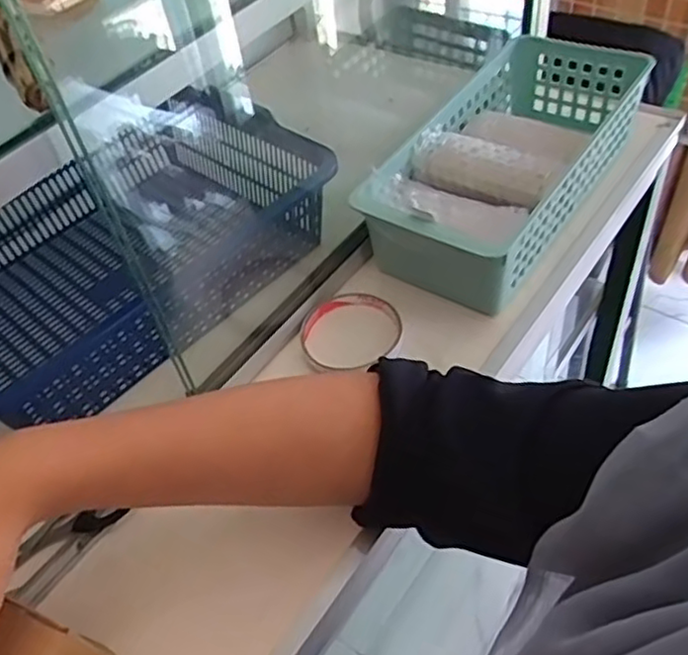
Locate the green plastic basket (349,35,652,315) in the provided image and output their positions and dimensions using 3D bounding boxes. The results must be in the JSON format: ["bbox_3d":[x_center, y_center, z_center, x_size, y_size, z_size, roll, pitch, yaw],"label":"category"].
[{"bbox_3d":[0.148,-0.153,0.617,0.139,0.082,0.327,24,56,25],"label":"green plastic basket"}]

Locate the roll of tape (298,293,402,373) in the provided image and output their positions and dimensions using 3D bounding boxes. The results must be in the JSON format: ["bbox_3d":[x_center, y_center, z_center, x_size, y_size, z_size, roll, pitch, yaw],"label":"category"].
[{"bbox_3d":[0.006,0.002,0.551,0.072,0.012,0.084,34,60,31],"label":"roll of tape"}]

